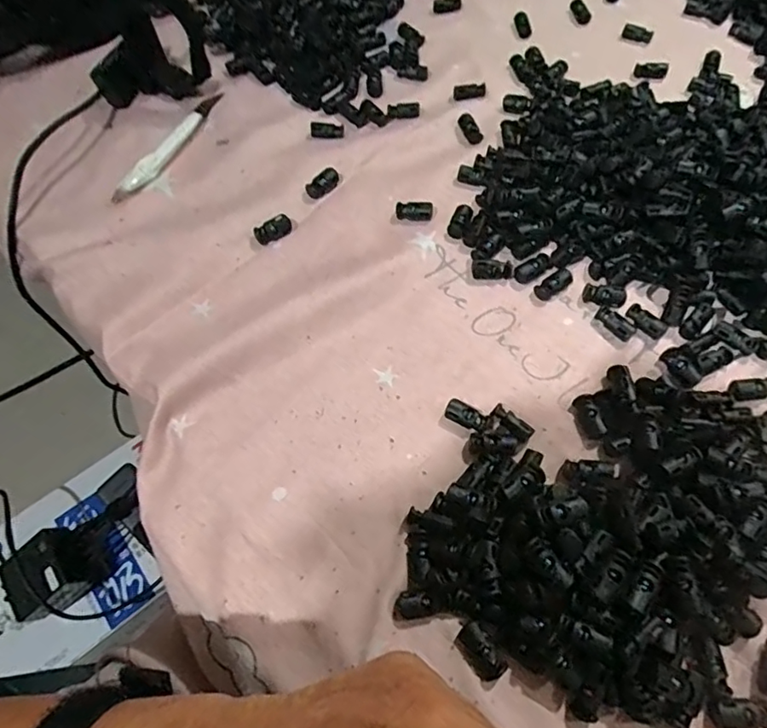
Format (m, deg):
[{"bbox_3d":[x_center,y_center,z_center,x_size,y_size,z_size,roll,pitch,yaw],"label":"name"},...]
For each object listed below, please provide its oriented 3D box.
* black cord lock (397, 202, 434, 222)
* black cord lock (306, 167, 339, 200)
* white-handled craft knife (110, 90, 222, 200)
[{"bbox_3d":[0.024,-0.114,0.409,0.027,0.008,0.010,5,63,2],"label":"black cord lock"},{"bbox_3d":[-0.046,-0.140,0.420,0.013,0.006,0.030,37,69,17],"label":"black cord lock"},{"bbox_3d":[-0.172,-0.177,0.438,0.015,0.010,0.131,23,66,11],"label":"white-handled craft knife"}]

